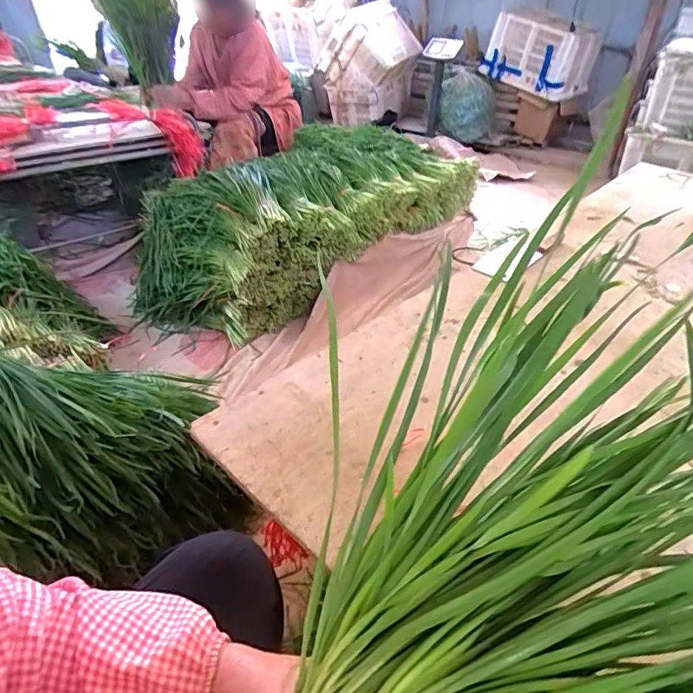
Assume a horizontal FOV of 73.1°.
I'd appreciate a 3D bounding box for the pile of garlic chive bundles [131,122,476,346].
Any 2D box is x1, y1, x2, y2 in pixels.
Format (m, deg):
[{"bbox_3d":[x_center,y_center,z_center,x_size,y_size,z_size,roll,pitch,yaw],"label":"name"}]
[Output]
[{"bbox_3d":[-0.166,-0.491,1.611,1.226,0.398,0.632,-32,46,-19],"label":"pile of garlic chive bundles"}]

